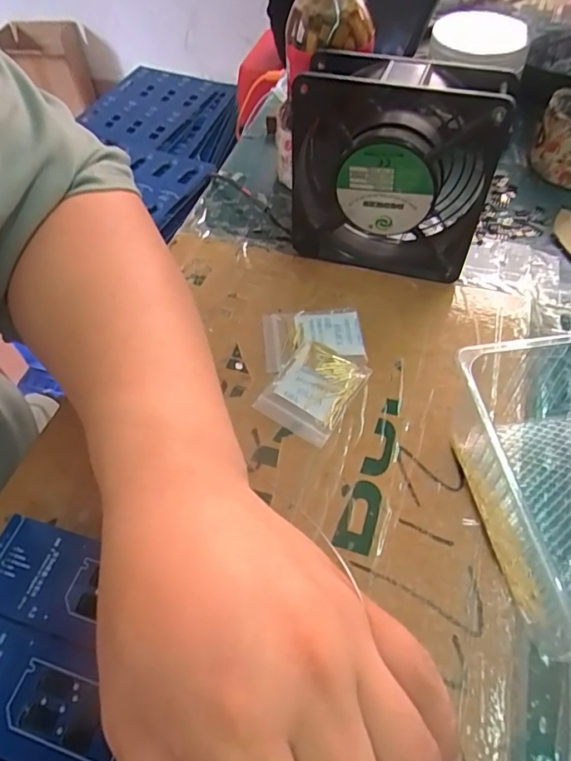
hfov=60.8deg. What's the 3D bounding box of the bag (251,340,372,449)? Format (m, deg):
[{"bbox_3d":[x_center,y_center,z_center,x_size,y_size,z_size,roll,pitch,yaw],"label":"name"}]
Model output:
[{"bbox_3d":[0.016,0.005,0.285,0.045,0.007,0.058,27,60,20],"label":"bag"}]

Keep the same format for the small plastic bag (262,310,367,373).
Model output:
[{"bbox_3d":[0.018,-0.028,0.310,0.062,0.005,0.047,-6,55,-2],"label":"small plastic bag"}]

